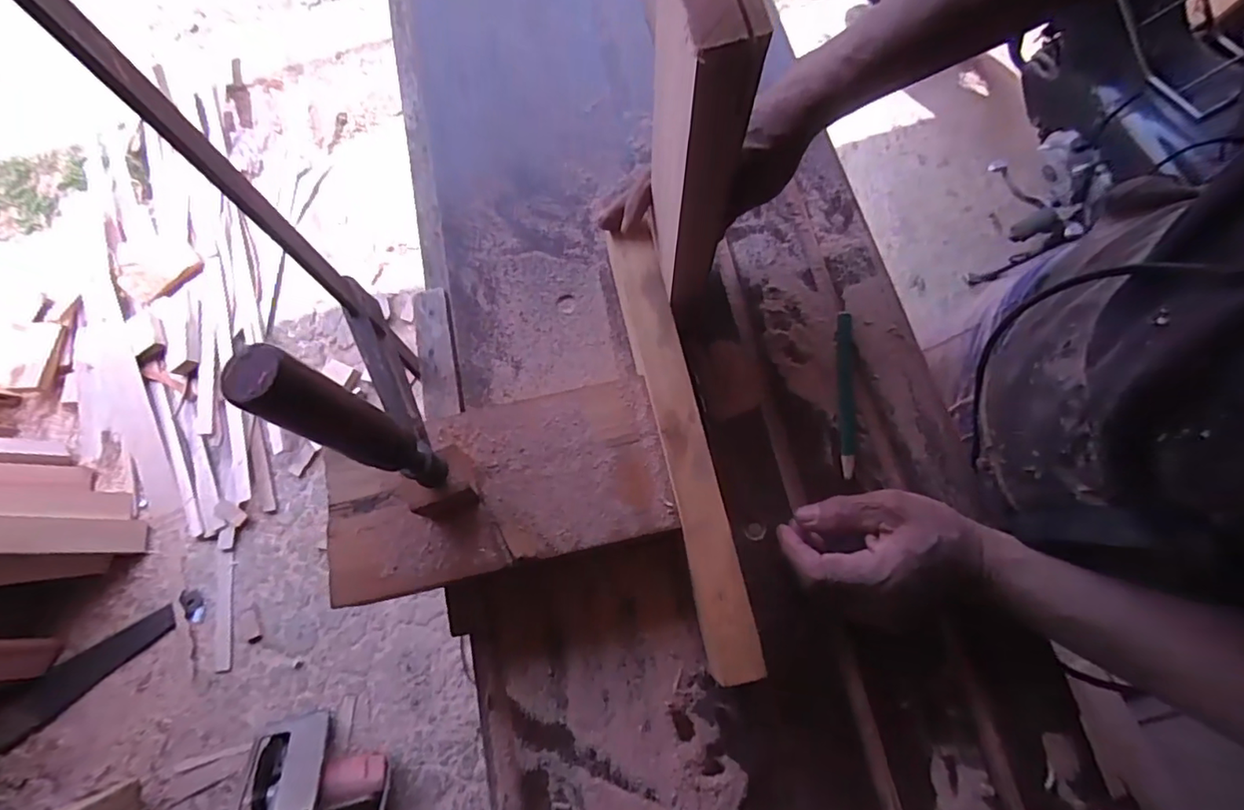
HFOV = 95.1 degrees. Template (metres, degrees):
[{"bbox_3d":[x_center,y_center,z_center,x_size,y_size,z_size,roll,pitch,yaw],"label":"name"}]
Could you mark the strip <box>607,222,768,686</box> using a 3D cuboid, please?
[{"bbox_3d":[0.043,0.019,0.411,0.034,0.011,0.328,-12,72,-2],"label":"strip"}]

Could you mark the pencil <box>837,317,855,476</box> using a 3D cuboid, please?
[{"bbox_3d":[0.189,-0.011,0.479,0.013,0.006,0.145,4,70,4],"label":"pencil"}]

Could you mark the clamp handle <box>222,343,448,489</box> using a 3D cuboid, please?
[{"bbox_3d":[-0.136,0.015,0.296,0.030,0.159,0.029,25,73,11],"label":"clamp handle"}]

